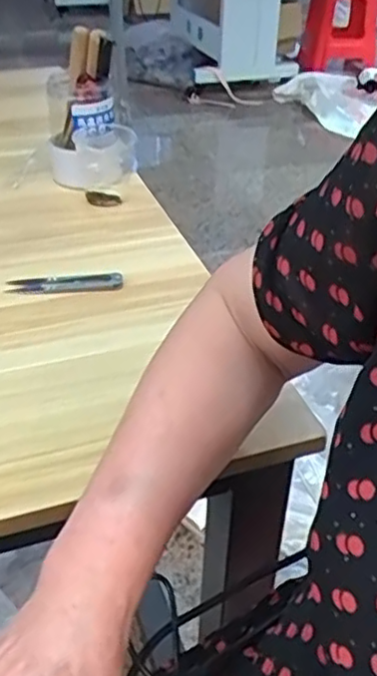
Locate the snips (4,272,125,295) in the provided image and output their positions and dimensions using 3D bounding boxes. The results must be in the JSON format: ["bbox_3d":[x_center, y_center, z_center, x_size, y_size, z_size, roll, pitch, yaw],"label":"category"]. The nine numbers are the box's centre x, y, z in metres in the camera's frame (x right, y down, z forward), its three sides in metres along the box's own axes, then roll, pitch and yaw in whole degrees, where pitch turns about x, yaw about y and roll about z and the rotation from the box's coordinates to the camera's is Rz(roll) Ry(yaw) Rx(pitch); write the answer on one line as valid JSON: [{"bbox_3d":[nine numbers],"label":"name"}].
[{"bbox_3d":[-0.112,-0.049,0.607,0.103,0.007,0.025,-4,36,-7],"label":"snips"}]

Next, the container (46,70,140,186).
[{"bbox_3d":[-0.112,-0.238,0.777,0.096,0.104,0.106,-6,36,-10],"label":"container"}]

